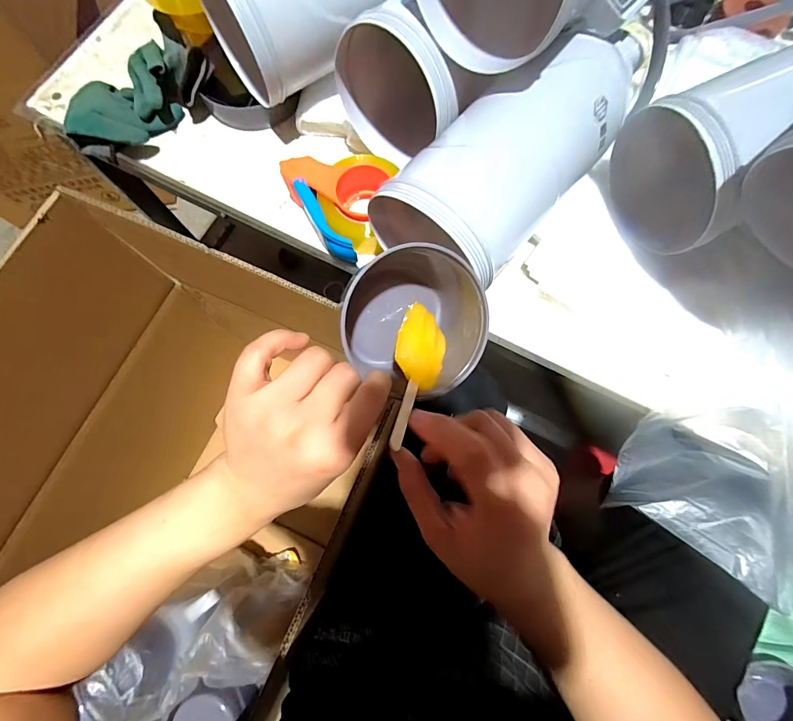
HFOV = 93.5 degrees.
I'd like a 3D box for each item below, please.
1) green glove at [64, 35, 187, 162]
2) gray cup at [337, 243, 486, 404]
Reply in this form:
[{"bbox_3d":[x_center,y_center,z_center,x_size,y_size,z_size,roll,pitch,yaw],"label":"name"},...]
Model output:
[{"bbox_3d":[-0.384,-0.382,0.546,0.122,0.065,0.197,13,77,3],"label":"green glove"},{"bbox_3d":[0.010,-0.032,0.304,0.111,0.083,0.123,-6,77,-1],"label":"gray cup"}]

